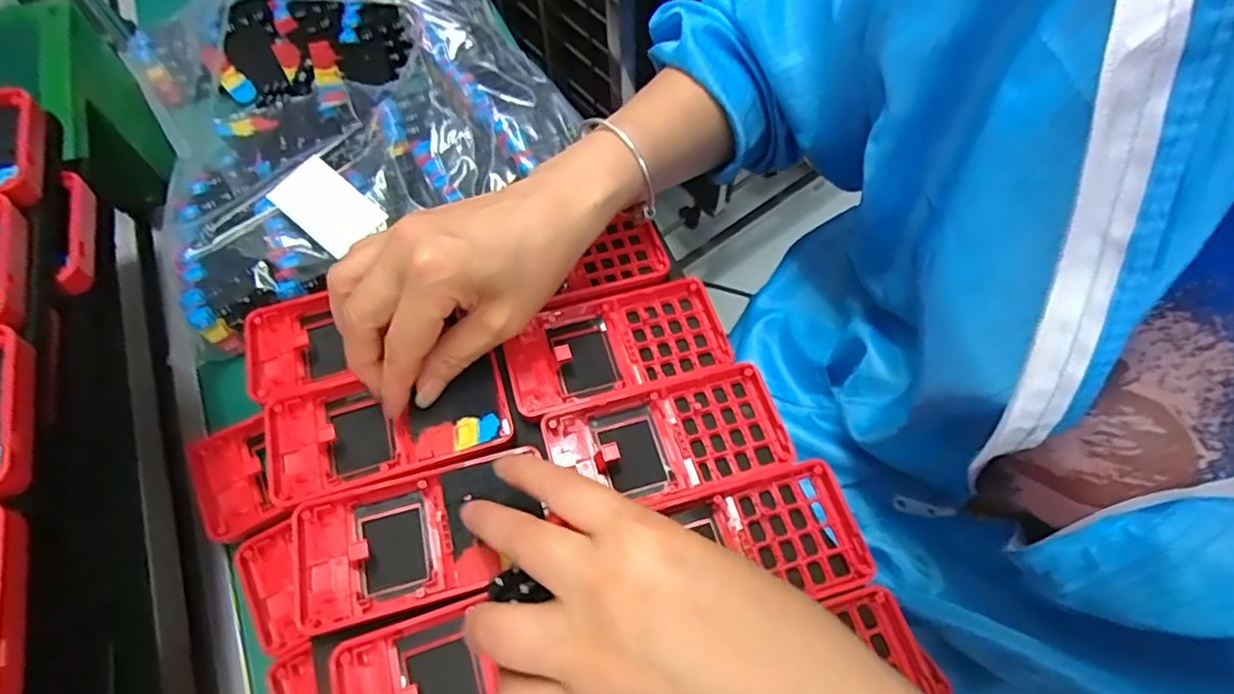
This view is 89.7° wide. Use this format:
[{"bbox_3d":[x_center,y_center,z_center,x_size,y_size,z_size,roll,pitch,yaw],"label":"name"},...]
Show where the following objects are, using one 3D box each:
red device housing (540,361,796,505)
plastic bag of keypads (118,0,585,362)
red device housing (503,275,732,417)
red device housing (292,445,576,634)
[{"bbox_3d":[0.027,0.050,0.328,0.121,0.014,0.059,-14,63,-6],"label":"red device housing"},{"bbox_3d":[-0.206,-0.187,0.469,0.275,0.048,0.332,-26,64,-12],"label":"plastic bag of keypads"},{"bbox_3d":[-0.001,-0.001,0.352,0.120,0.012,0.063,-15,63,-7],"label":"red device housing"},{"bbox_3d":[-0.098,0.094,0.302,0.113,0.016,0.061,-14,63,-6],"label":"red device housing"}]

